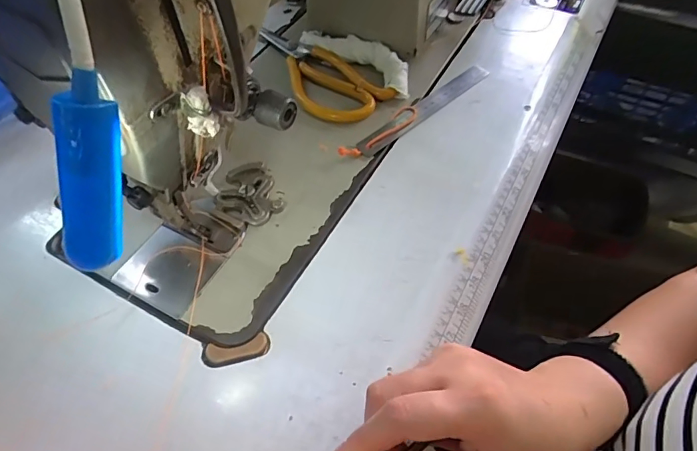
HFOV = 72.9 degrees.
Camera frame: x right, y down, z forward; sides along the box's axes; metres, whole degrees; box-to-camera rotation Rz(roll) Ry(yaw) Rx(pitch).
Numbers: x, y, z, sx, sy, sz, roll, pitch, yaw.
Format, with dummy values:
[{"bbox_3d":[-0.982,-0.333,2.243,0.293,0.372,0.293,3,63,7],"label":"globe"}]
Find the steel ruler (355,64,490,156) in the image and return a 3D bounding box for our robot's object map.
[{"bbox_3d":[0.072,-0.112,0.439,0.167,0.006,0.019,-39,58,-22],"label":"steel ruler"}]

